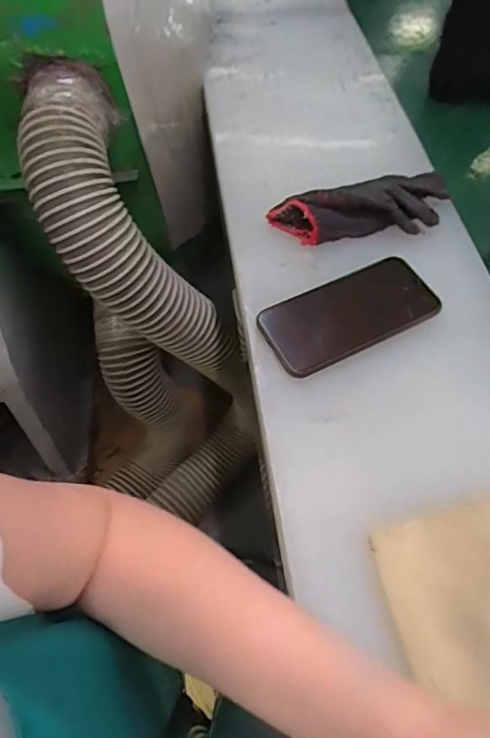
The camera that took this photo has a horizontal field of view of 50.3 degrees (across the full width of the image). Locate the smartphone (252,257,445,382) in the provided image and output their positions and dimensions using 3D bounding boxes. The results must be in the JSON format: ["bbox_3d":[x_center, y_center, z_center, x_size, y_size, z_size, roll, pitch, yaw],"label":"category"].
[{"bbox_3d":[0.093,-0.049,0.466,0.155,0.010,0.074,-24,60,-14],"label":"smartphone"}]

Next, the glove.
[{"bbox_3d":[0.125,-0.164,0.529,0.191,0.029,0.072,-14,58,-8],"label":"glove"}]

